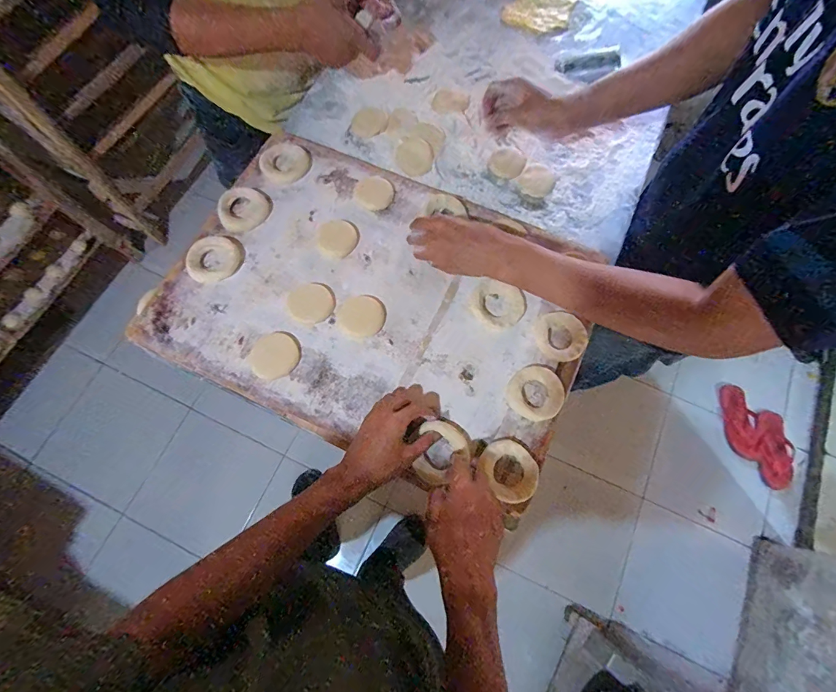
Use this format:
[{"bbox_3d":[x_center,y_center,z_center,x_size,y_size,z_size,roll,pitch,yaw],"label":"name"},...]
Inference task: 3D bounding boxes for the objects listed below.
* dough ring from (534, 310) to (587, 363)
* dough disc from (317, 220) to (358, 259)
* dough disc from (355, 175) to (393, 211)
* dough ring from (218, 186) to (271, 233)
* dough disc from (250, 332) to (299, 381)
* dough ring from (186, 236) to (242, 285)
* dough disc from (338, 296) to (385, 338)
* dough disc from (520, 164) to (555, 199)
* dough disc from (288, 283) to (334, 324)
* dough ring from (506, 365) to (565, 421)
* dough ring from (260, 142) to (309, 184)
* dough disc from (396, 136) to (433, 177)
[{"bbox_3d":[0.205,-0.015,0.574,0.071,0.004,0.074,0,72,0],"label":"dough ring"},{"bbox_3d":[-0.126,-0.167,0.619,0.060,0.004,0.061,0,72,0],"label":"dough disc"},{"bbox_3d":[-0.070,-0.248,0.648,0.058,0.005,0.072,-10,72,-3],"label":"dough disc"},{"bbox_3d":[-0.277,-0.215,0.626,0.074,0.011,0.078,0,72,0],"label":"dough ring"},{"bbox_3d":[-0.199,0.013,0.554,0.065,0.005,0.062,0,72,0],"label":"dough disc"},{"bbox_3d":[-0.305,-0.128,0.593,0.074,0.012,0.067,-27,74,-9],"label":"dough ring"},{"bbox_3d":[-0.082,-0.044,0.580,0.063,0.004,0.065,0,72,0],"label":"dough disc"},{"bbox_3d":[0.208,-0.286,0.694,0.055,0.009,0.062,31,74,9],"label":"dough disc"},{"bbox_3d":[-0.156,-0.063,0.580,0.061,0.004,0.065,0,72,0],"label":"dough disc"},{"bbox_3d":[0.162,0.064,0.549,0.072,0.008,0.073,0,72,0],"label":"dough ring"},{"bbox_3d":[-0.218,-0.302,0.655,0.072,0.012,0.079,0,72,0],"label":"dough ring"},{"bbox_3d":[-0.005,-0.331,0.696,0.062,0.004,0.073,-10,81,1],"label":"dough disc"}]

